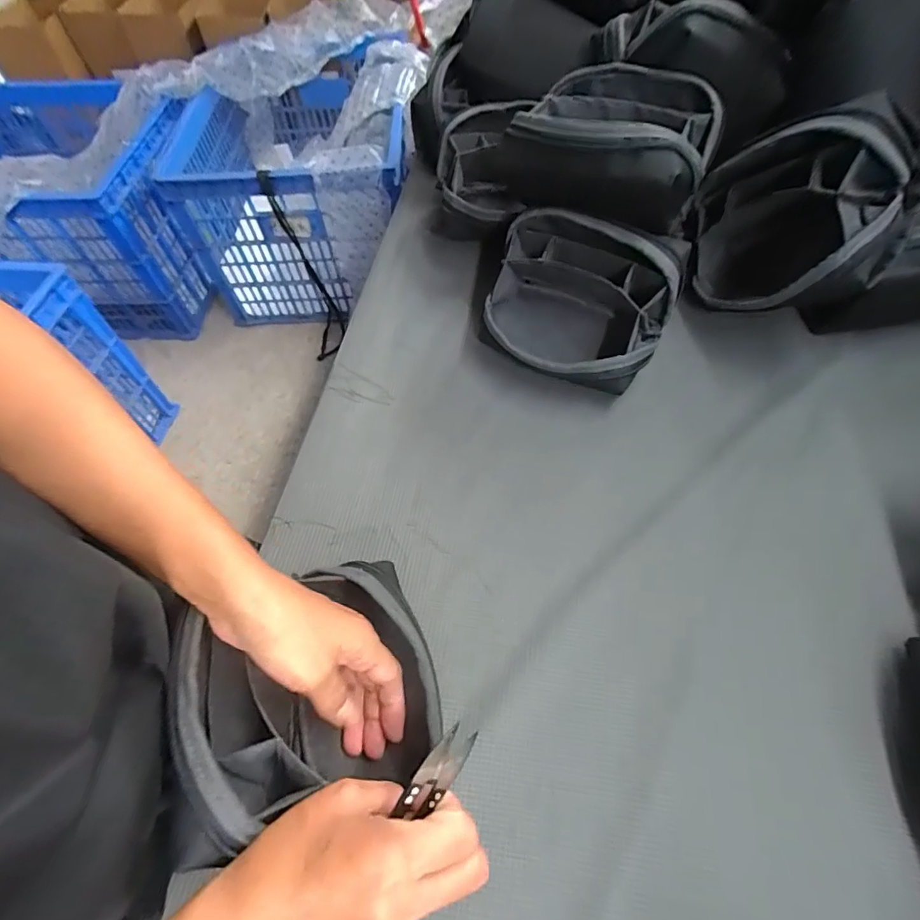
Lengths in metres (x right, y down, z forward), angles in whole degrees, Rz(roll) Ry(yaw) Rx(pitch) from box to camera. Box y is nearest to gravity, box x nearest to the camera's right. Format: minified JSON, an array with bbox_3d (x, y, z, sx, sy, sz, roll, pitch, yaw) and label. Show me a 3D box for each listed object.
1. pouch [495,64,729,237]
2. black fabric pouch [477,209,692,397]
[{"bbox_3d":[0.136,-0.287,0.442,0.167,0.073,0.145,31,65,20],"label":"pouch"},{"bbox_3d":[0.105,-0.141,0.463,0.165,0.116,0.114,20,61,14],"label":"black fabric pouch"}]

